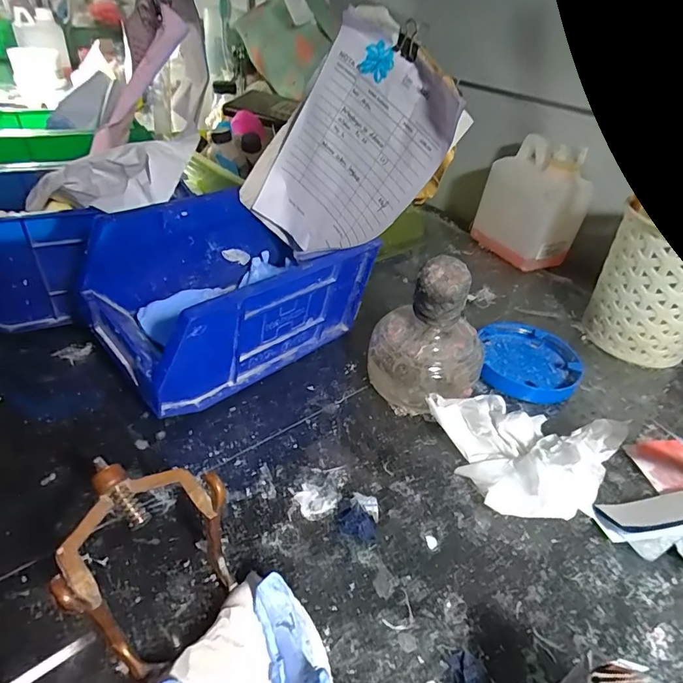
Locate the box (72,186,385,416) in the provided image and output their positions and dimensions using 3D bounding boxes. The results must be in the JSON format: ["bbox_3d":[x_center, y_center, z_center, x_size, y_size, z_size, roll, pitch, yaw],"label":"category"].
[{"bbox_3d":[-0.073,-0.033,0.308,0.104,0.100,0.166,34,46,31],"label":"box"}]

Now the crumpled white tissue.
[{"bbox_3d":[0.112,0.058,0.268,0.090,0.038,0.090,-11,41,-20],"label":"crumpled white tissue"}]

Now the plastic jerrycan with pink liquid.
[{"bbox_3d":[0.205,-0.149,0.490,0.067,0.118,0.094,-18,43,-27],"label":"plastic jerrycan with pink liquid"}]

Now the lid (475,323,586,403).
[{"bbox_3d":[0.144,0.015,0.348,0.073,0.016,0.073,4,38,-3],"label":"lid"}]

